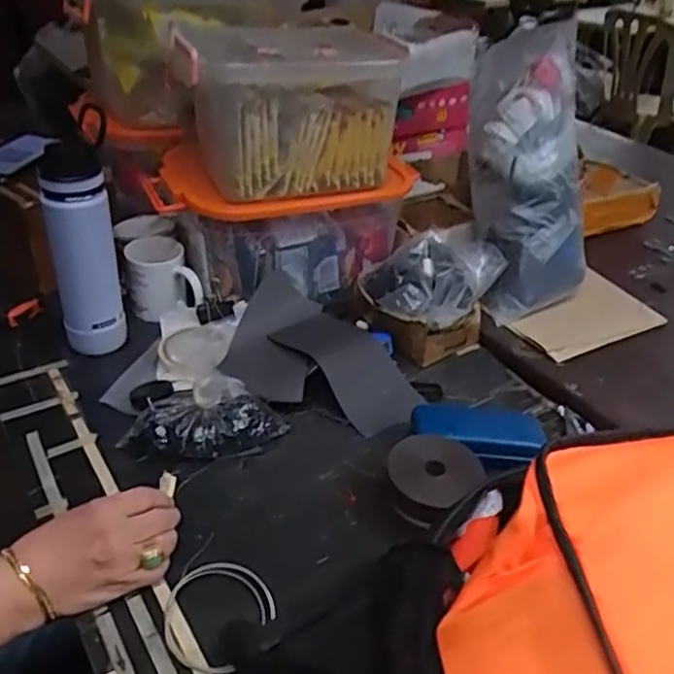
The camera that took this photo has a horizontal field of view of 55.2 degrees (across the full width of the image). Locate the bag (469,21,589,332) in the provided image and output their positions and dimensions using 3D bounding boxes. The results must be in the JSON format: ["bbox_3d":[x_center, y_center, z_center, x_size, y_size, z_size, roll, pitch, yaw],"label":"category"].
[{"bbox_3d":[0.285,-0.239,0.963,0.147,0.415,0.115,-4,5,-13],"label":"bag"}]

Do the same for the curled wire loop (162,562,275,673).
[{"bbox_3d":[-0.105,0.239,0.562,0.084,0.017,0.093,22,40,25],"label":"curled wire loop"}]

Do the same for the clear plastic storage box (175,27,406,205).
[{"bbox_3d":[-0.066,-0.303,0.862,0.275,0.185,0.183,-12,38,-20],"label":"clear plastic storage box"}]

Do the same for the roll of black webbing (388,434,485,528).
[{"bbox_3d":[0.098,0.140,0.661,0.089,0.031,0.085,-27,65,-10],"label":"roll of black webbing"}]

